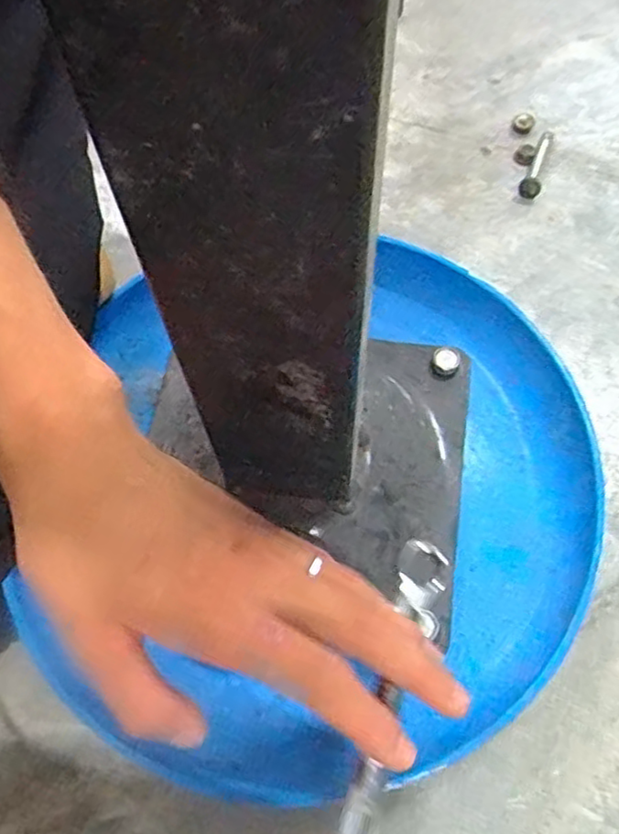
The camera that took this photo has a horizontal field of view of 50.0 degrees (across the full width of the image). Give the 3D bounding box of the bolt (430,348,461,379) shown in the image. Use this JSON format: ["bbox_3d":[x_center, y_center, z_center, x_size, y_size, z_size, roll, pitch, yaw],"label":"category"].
[{"bbox_3d":[0.074,-0.029,0.359,0.014,0.008,0.016,19,66,10],"label":"bolt"}]

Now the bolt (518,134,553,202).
[{"bbox_3d":[0.154,-0.172,0.448,0.012,0.009,0.062,19,66,10],"label":"bolt"}]

